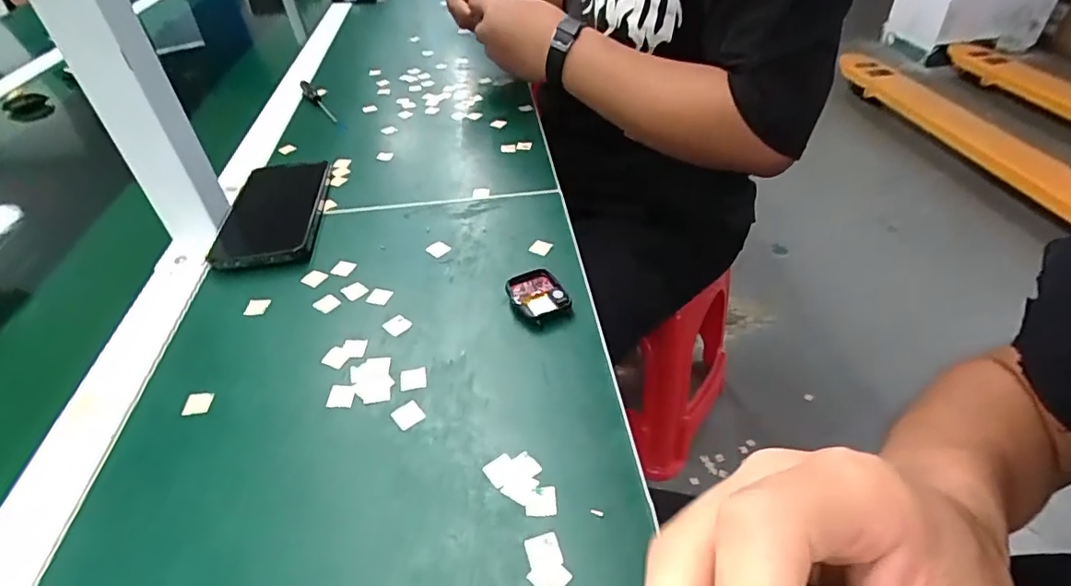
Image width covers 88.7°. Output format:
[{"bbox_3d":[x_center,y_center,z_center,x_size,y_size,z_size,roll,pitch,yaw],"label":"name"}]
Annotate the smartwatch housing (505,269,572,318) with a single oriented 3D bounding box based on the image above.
[{"bbox_3d":[0.002,0.001,0.390,0.037,0.012,0.042,-27,47,-25],"label":"smartwatch housing"}]

